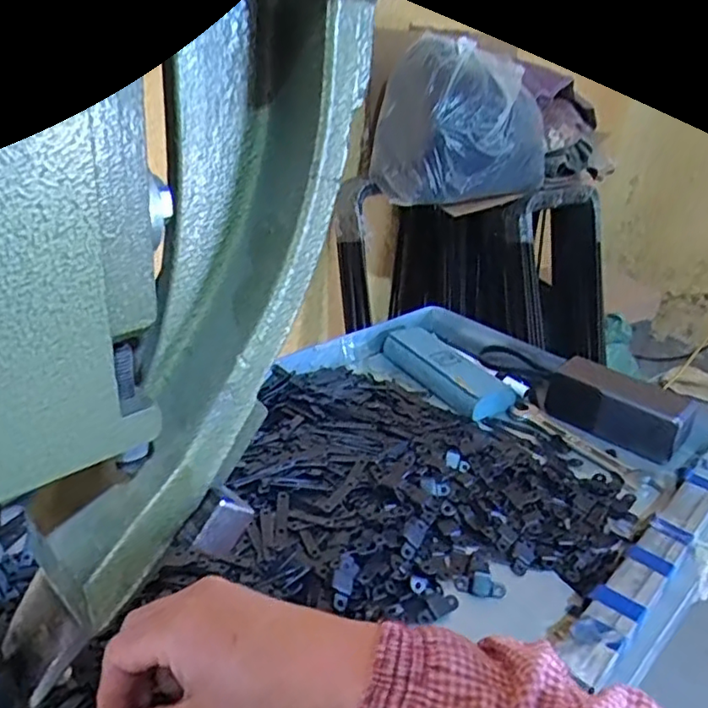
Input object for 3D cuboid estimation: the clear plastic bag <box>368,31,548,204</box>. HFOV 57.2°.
[{"bbox_3d":[0.239,-0.486,1.382,0.382,0.308,0.180,9,30,2],"label":"clear plastic bag"}]

